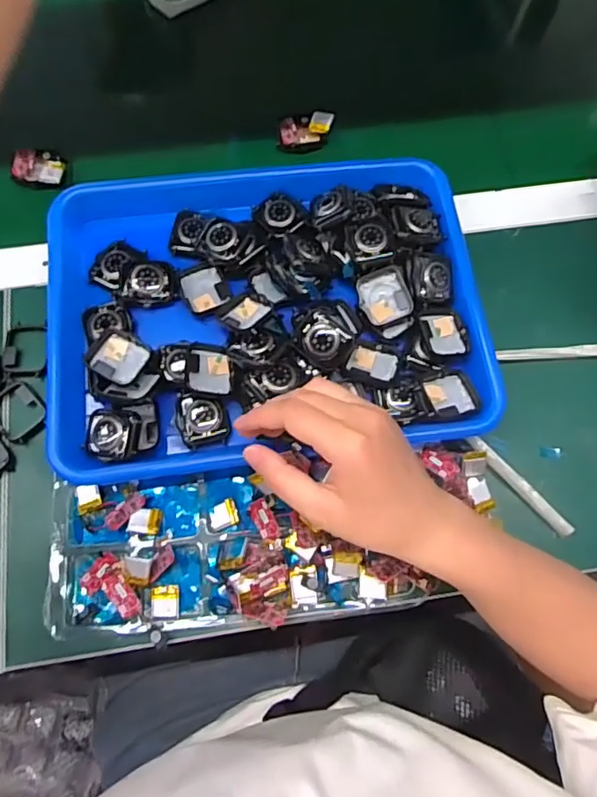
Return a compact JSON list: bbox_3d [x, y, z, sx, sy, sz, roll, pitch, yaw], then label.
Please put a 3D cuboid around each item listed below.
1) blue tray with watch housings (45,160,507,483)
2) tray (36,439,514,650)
[{"bbox_3d":[-0.026,-0.078,0.431,0.323,0.043,0.252,-6,71,-3],"label":"blue tray with watch housings"},{"bbox_3d":[-0.015,0.100,0.386,0.313,0.033,0.120,-5,71,-3],"label":"tray"}]

